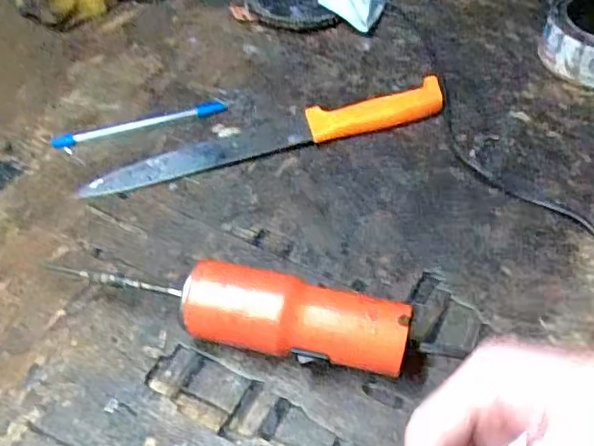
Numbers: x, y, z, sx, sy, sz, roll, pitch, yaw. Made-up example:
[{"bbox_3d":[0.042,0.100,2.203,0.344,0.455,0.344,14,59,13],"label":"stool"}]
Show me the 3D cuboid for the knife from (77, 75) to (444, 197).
[{"bbox_3d":[-0.021,-0.069,0.481,0.283,0.017,0.034,-14,50,-10],"label":"knife"}]

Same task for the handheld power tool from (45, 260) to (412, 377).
[{"bbox_3d":[-0.034,0.052,0.358,0.194,0.045,0.044,11,50,11],"label":"handheld power tool"}]

